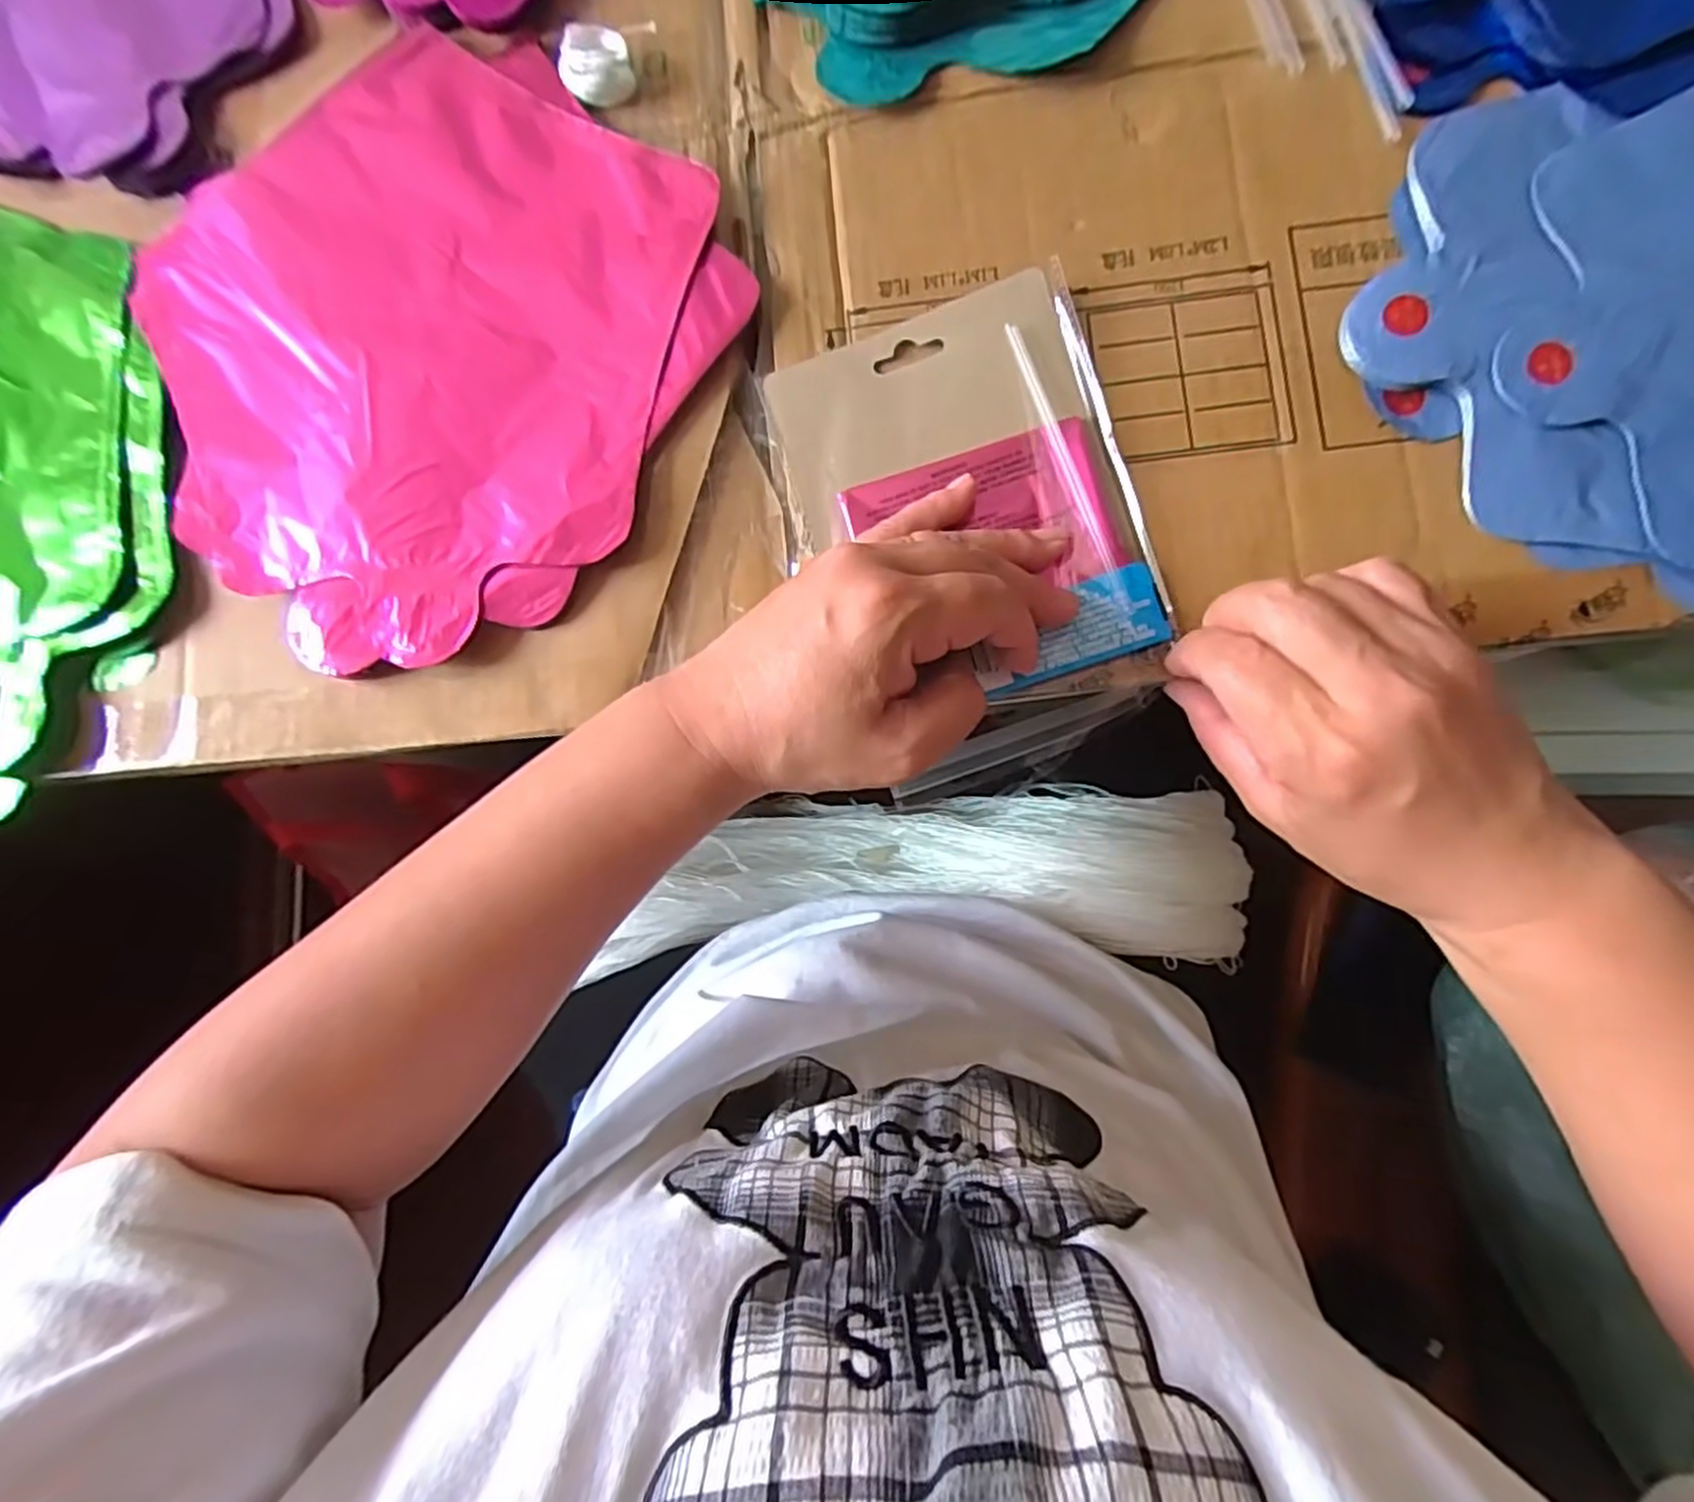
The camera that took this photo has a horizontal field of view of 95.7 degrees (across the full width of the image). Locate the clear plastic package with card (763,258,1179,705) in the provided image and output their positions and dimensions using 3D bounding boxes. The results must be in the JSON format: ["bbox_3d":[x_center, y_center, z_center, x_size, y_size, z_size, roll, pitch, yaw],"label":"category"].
[{"bbox_3d":[0.042,-0.091,0.290,0.125,0.017,0.155,-16,81,2],"label":"clear plastic package with card"}]

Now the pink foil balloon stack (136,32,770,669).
[{"bbox_3d":[-0.176,-0.170,0.314,0.244,0.010,0.236,41,87,9],"label":"pink foil balloon stack"}]

